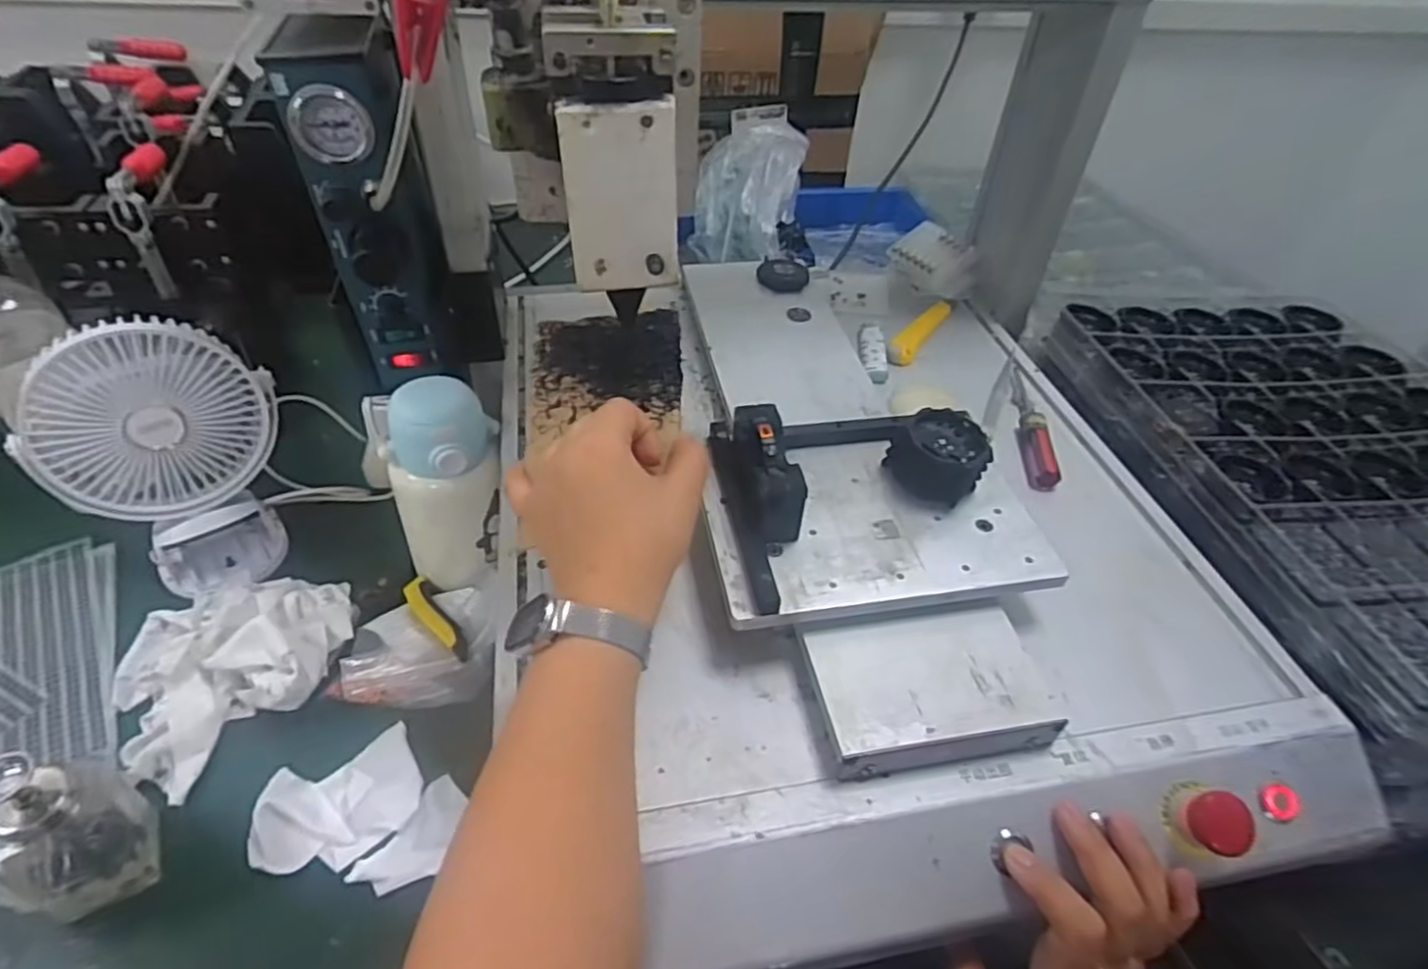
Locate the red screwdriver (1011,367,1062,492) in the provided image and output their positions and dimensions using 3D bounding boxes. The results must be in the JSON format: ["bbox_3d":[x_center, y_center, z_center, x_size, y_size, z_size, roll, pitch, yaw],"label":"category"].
[{"bbox_3d":[0.249,-0.054,0.576,0.022,0.016,0.148,8,45,3],"label":"red screwdriver"}]

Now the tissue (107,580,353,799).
[{"bbox_3d":[-0.355,0.110,0.527,0.150,0.047,0.165,32,50,25],"label":"tissue"}]

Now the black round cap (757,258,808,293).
[{"bbox_3d":[0.066,-0.199,0.693,0.047,0.012,0.047,3,44,-2],"label":"black round cap"}]

